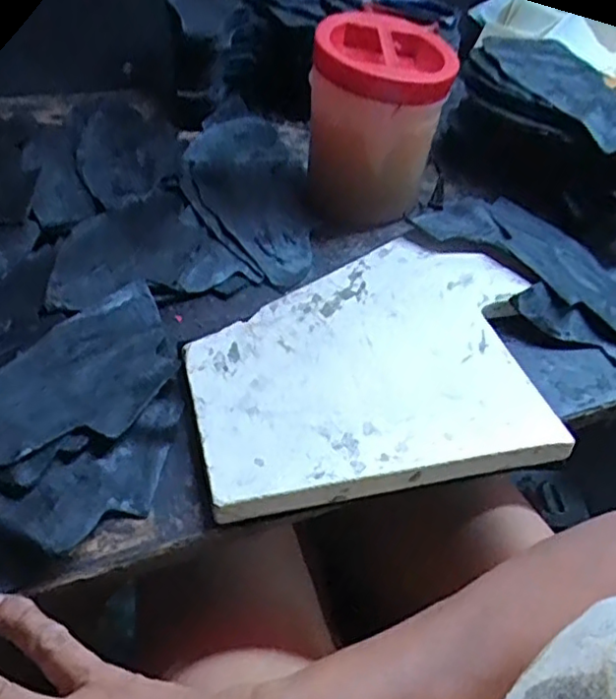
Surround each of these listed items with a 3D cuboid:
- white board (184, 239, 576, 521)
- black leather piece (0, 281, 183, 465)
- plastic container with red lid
[{"bbox_3d":[0.045,0.003,0.446,0.251,0.024,0.207,-7,43,-14],"label":"white board"},{"bbox_3d":[-0.140,0.017,0.404,0.093,0.010,0.181,24,39,19],"label":"black leather piece"},{"bbox_3d":[0.058,-0.198,0.562,0.109,0.138,0.108,8,41,2],"label":"plastic container with red lid"}]

